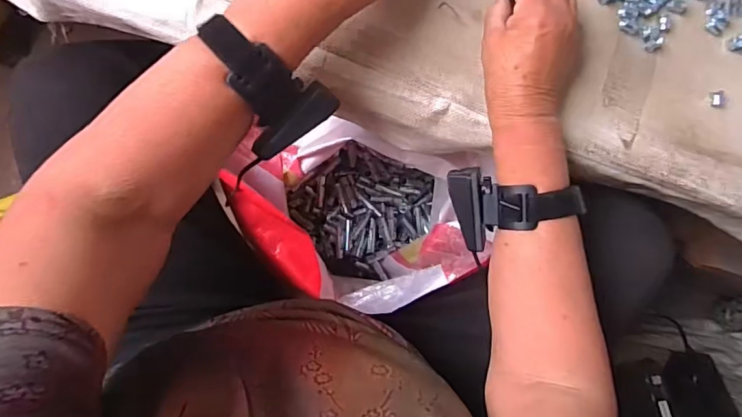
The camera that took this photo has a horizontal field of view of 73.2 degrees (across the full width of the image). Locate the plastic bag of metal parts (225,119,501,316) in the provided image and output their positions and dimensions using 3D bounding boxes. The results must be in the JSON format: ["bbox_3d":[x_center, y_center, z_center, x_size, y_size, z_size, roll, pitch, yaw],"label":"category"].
[{"bbox_3d":[-0.013,0.011,0.583,0.214,0.173,0.183,16,88,-7],"label":"plastic bag of metal parts"}]

